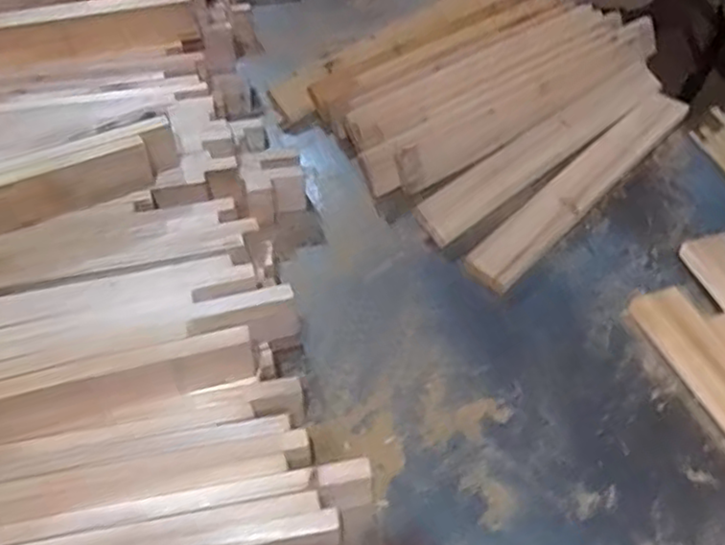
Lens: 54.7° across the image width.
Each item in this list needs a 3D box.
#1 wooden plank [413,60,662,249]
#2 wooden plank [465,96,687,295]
[{"bbox_3d":[0.270,-0.184,0.985,0.497,0.029,0.068,-33,56,-27],"label":"wooden plank"},{"bbox_3d":[0.301,-0.125,0.941,0.065,0.028,0.476,35,59,28],"label":"wooden plank"}]

